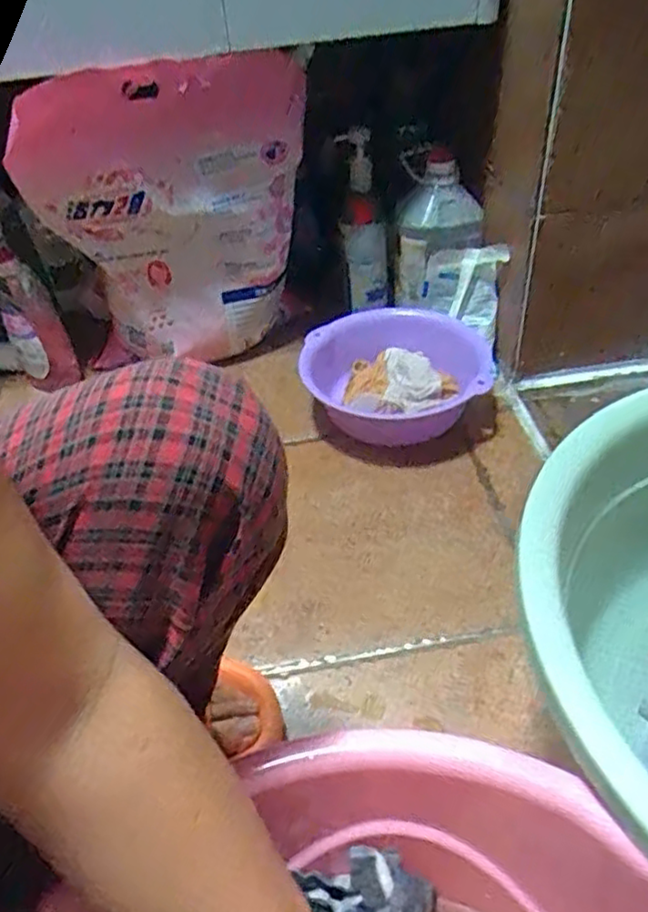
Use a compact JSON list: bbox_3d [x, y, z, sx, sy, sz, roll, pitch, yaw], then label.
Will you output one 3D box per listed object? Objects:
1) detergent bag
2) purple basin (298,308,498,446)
[{"bbox_3d":[-0.185,-0.304,0.881,0.335,0.375,0.091,-20,45,-15],"label":"detergent bag"},{"bbox_3d":[0.095,-0.115,0.906,0.243,0.090,0.243,-4,42,4],"label":"purple basin"}]

